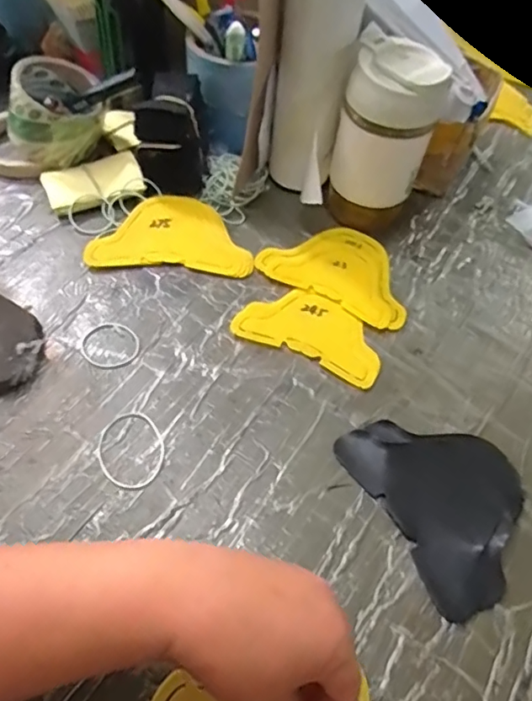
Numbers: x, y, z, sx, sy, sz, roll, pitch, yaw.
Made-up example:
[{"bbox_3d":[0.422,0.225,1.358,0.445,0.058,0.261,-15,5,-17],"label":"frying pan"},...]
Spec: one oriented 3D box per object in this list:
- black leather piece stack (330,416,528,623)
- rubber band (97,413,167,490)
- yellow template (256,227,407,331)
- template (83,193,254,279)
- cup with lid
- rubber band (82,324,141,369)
[{"bbox_3d":[0.135,0.104,0.398,0.110,0.007,0.142,-24,61,-19],"label":"black leather piece stack"},{"bbox_3d":[-0.100,0.073,0.400,0.048,0.004,0.059,-25,62,-19],"label":"rubber band"},{"bbox_3d":[0.075,-0.080,0.519,0.142,0.004,0.098,28,59,14],"label":"yellow template"},{"bbox_3d":[-0.089,-0.114,0.522,0.148,0.005,0.093,3,59,-3],"label":"template"},{"bbox_3d":[0.108,-0.192,0.500,0.083,0.155,0.070,15,57,6],"label":"cup with lid"},{"bbox_3d":[-0.129,-0.005,0.448,0.046,0.004,0.046,2,56,-3],"label":"rubber band"}]

